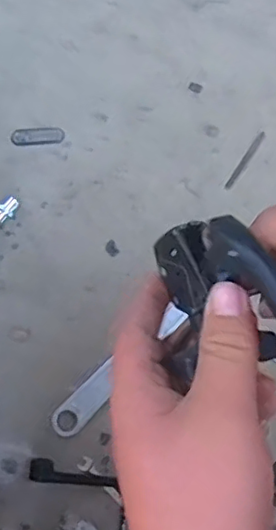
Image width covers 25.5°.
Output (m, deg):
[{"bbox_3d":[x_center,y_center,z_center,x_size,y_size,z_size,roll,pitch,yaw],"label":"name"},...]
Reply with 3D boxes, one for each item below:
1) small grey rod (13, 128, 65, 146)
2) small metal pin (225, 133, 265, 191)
[{"bbox_3d":[-0.135,-0.173,0.824,0.070,0.004,0.023,-3,78,-1],"label":"small grey rod"},{"bbox_3d":[0.143,-0.140,0.815,0.009,0.005,0.094,34,80,7],"label":"small metal pin"}]

